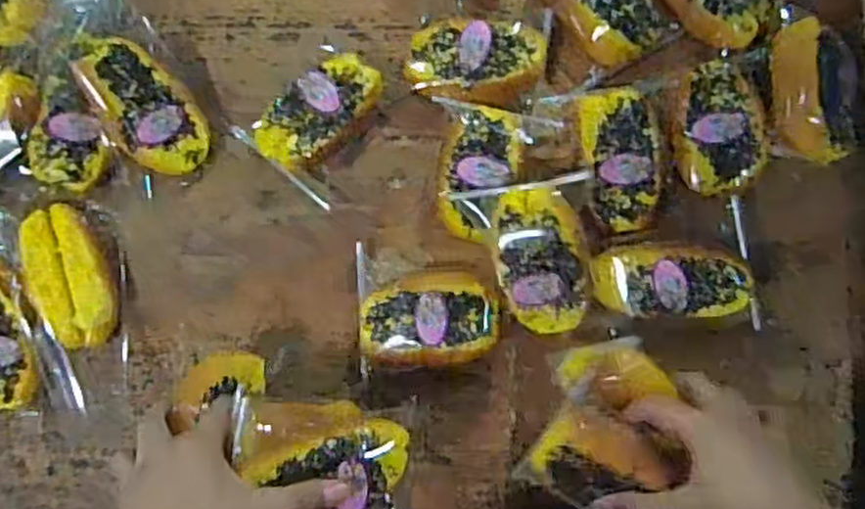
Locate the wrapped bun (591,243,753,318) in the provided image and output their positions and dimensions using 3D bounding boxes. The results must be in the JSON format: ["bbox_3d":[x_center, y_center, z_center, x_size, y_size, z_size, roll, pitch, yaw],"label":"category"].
[{"bbox_3d":[0.192,0.021,0.599,0.122,0.044,0.059,0,86,3],"label":"wrapped bun"}]

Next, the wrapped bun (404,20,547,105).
[{"bbox_3d":[0.036,-0.160,0.633,0.112,0.051,0.071,7,86,1],"label":"wrapped bun"}]

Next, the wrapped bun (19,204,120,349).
[{"bbox_3d":[-0.309,0.018,0.628,0.064,0.035,0.128,-27,86,-1],"label":"wrapped bun"}]

